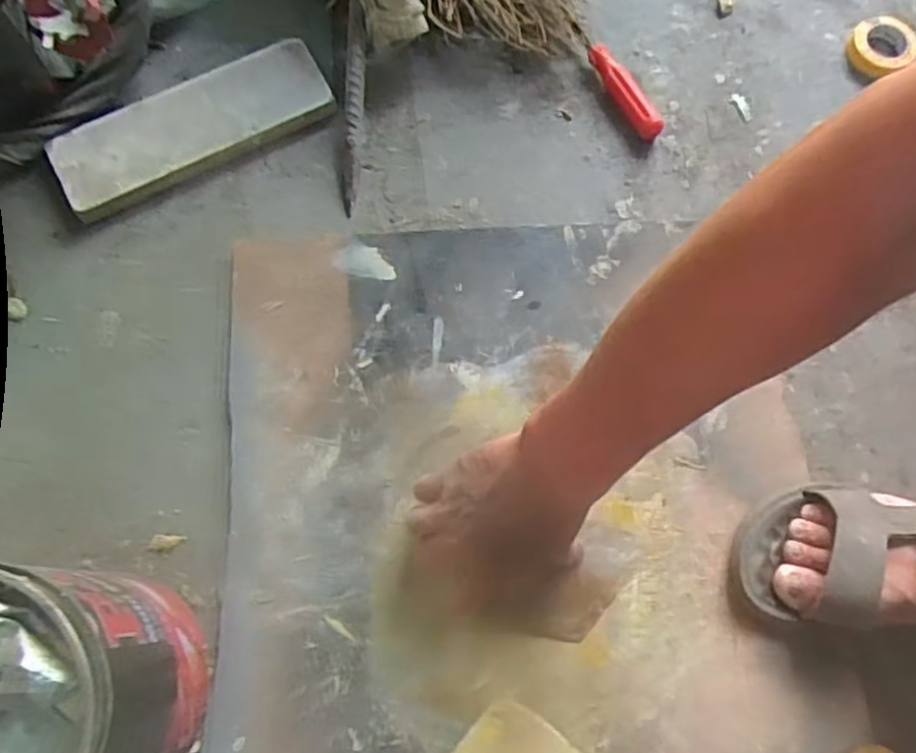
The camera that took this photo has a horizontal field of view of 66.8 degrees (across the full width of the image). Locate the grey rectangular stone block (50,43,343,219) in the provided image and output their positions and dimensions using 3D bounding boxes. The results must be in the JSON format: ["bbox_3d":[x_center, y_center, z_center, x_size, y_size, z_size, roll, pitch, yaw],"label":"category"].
[{"bbox_3d":[-0.233,-0.221,0.615,0.237,0.023,0.083,-28,75,-10],"label":"grey rectangular stone block"}]

